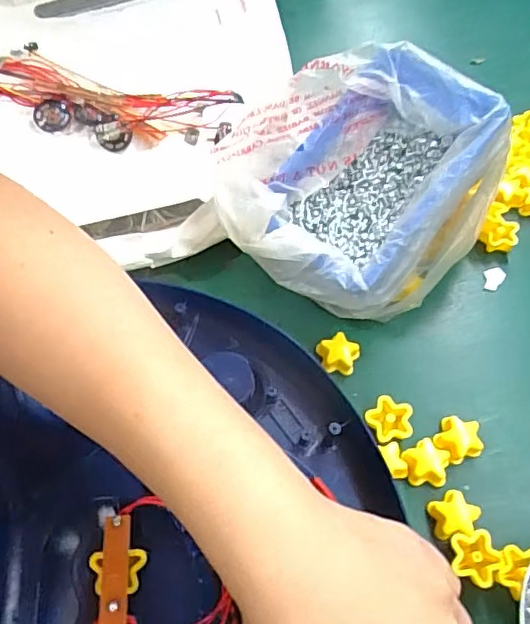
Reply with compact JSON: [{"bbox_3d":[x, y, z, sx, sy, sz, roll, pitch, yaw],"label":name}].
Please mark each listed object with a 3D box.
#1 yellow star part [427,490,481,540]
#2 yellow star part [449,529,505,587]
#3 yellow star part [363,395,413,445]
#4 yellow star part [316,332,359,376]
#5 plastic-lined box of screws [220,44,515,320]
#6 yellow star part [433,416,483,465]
[{"bbox_3d":[0.102,0.110,0.305,0.025,0.012,0.023,-6,61,-3],"label":"yellow star part"},{"bbox_3d":[0.108,0.126,0.292,0.025,0.010,0.025,23,63,13],"label":"yellow star part"},{"bbox_3d":[0.073,0.065,0.334,0.026,0.017,0.025,-11,61,-6],"label":"yellow star part"},{"bbox_3d":[0.047,0.028,0.356,0.026,0.014,0.024,-20,62,-11],"label":"yellow star part"},{"bbox_3d":[0.058,-0.078,0.367,0.169,0.093,0.145,-33,65,-17],"label":"plastic-lined box of screws"},{"bbox_3d":[0.111,0.074,0.327,0.026,0.013,0.024,-15,61,-8],"label":"yellow star part"}]

